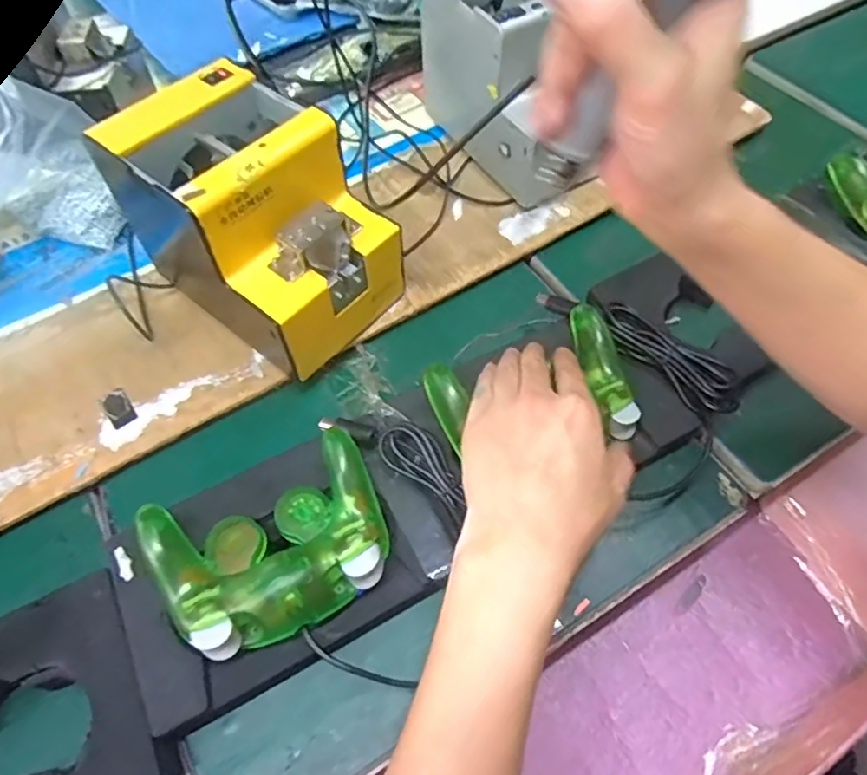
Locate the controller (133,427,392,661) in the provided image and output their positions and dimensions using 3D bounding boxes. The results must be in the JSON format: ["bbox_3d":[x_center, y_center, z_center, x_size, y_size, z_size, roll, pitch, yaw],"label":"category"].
[{"bbox_3d":[-0.096,0.095,0.352,0.135,0.046,0.102,-21,55,-11],"label":"controller"}]

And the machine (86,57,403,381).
[{"bbox_3d":[-0.132,-0.129,0.453,0.192,0.149,0.129,36,66,20],"label":"machine"}]

